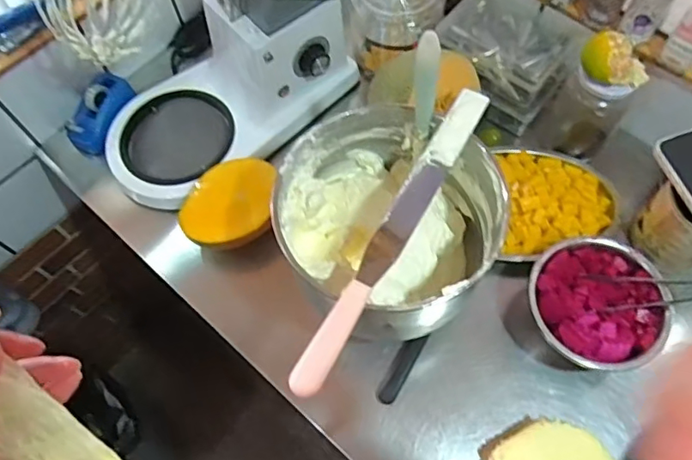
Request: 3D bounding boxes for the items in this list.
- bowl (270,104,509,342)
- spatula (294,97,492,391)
[{"bbox_3d":[0.047,0.004,0.628,0.228,0.193,0.212,0,65,1],"label":"bowl"},{"bbox_3d":[0.050,-0.006,0.518,0.029,0.020,0.351,28,68,13],"label":"spatula"}]

